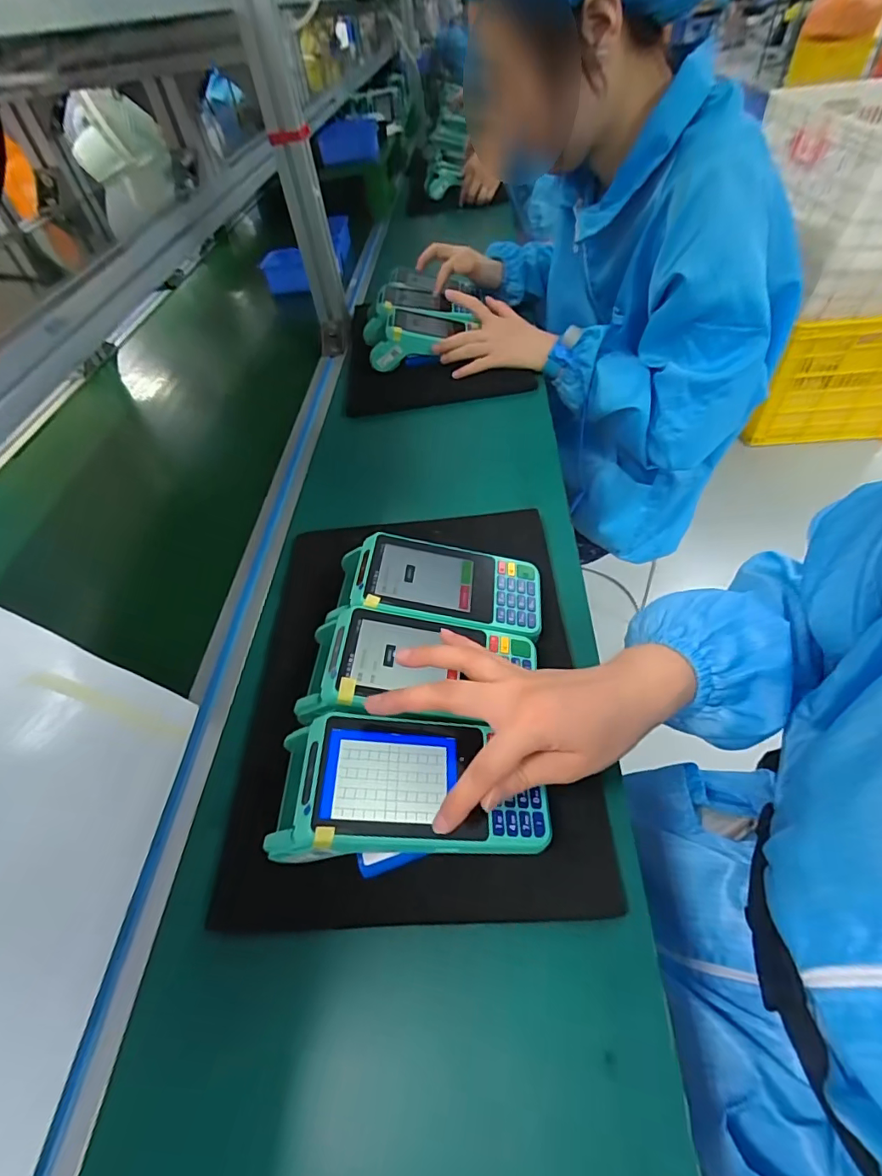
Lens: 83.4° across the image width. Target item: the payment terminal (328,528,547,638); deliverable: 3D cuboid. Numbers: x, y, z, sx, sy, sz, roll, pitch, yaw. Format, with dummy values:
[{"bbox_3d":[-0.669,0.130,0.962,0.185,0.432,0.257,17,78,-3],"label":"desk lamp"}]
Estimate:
[{"bbox_3d":[-0.004,-0.001,0.410,0.171,0.051,0.078,0,51,6],"label":"payment terminal"}]

